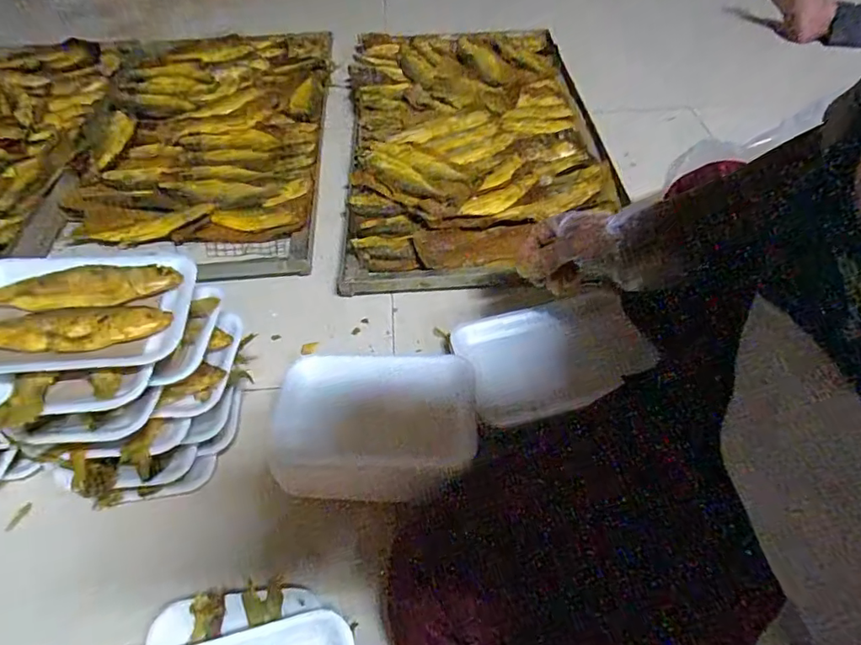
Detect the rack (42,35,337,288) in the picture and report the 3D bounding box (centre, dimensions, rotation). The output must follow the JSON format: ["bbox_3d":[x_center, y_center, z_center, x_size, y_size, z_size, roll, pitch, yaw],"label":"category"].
[{"bbox_3d":[-0.410,-0.364,0.951,0.431,0.042,0.780,-4,47,-3],"label":"rack"}]

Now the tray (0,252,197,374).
[{"bbox_3d":[-0.310,-0.009,0.441,0.195,0.032,0.129,-7,47,-6],"label":"tray"}]

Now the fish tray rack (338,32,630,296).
[{"bbox_3d":[0.070,-0.341,0.933,0.422,0.066,0.746,-3,47,-2],"label":"fish tray rack"}]

